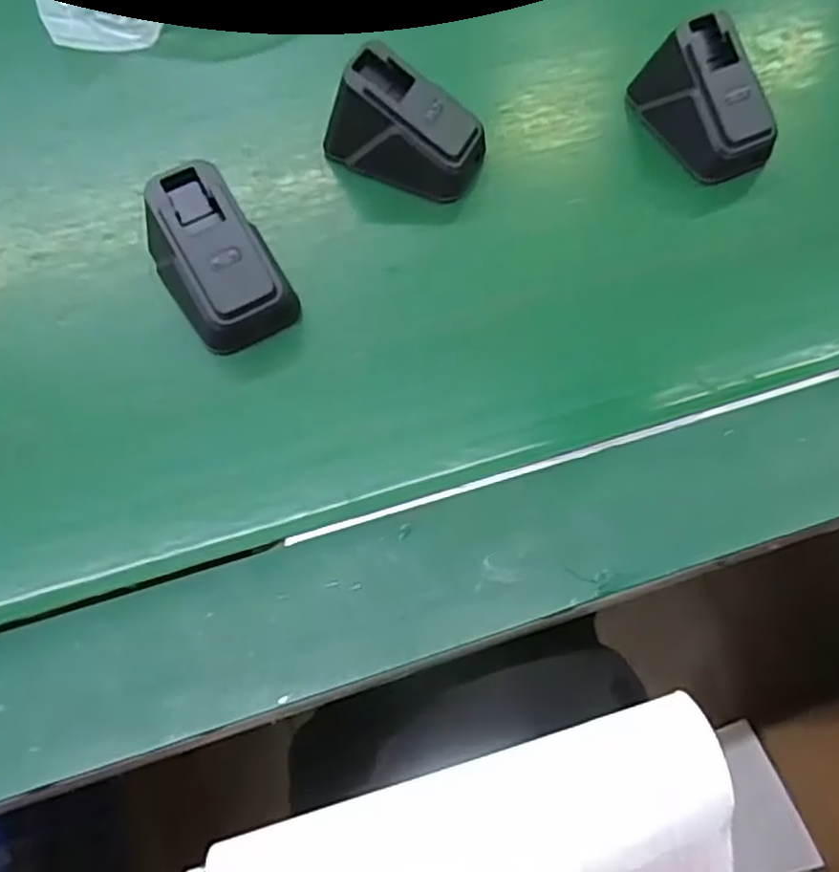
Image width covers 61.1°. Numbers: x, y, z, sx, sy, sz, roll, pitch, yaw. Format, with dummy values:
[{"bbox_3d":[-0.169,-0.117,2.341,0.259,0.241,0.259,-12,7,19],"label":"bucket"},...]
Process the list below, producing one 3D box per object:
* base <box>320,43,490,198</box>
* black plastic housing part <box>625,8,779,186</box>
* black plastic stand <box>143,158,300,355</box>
[{"bbox_3d":[-0.006,-0.138,0.315,0.064,0.041,0.036,23,68,9],"label":"base"},{"bbox_3d":[0.131,-0.155,0.326,0.038,0.040,0.065,-28,70,-12],"label":"black plastic housing part"},{"bbox_3d":[-0.081,-0.071,0.283,0.044,0.041,0.058,-26,70,-12],"label":"black plastic stand"}]

